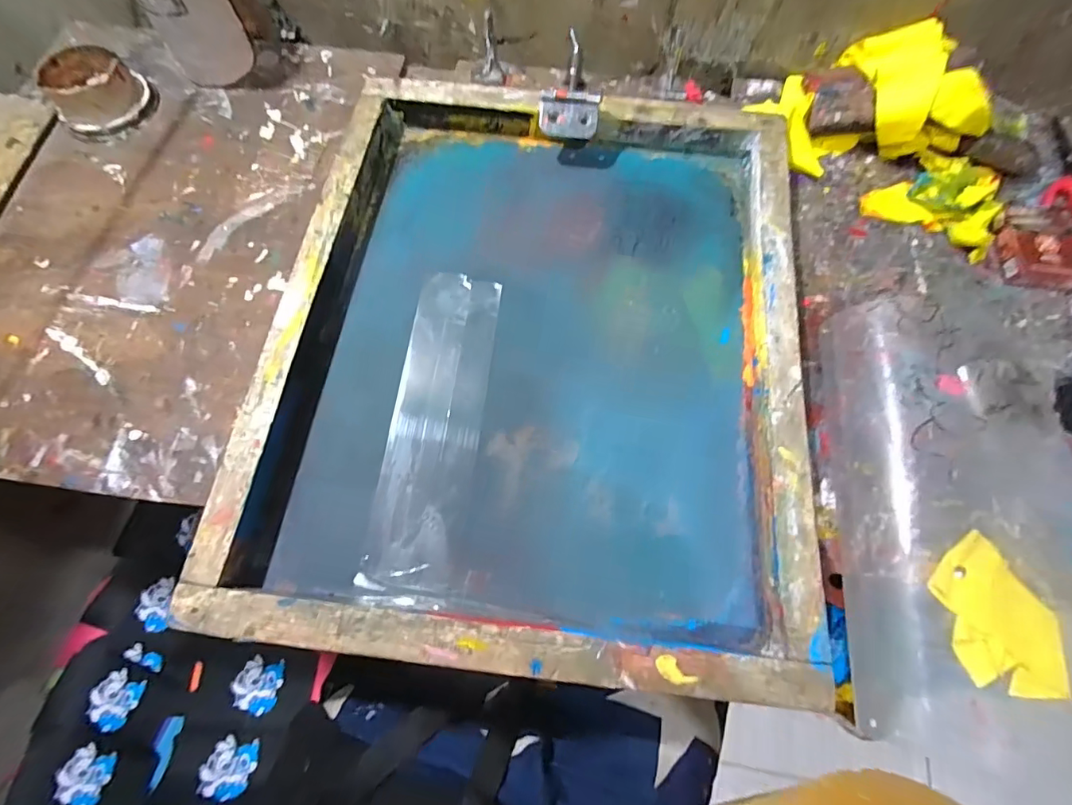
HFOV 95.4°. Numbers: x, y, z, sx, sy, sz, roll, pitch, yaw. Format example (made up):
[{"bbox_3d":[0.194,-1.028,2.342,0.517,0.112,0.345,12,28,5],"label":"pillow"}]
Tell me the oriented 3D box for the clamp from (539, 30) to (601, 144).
[{"bbox_3d":[0.039,-0.338,0.524,0.060,0.035,0.110,6,70,1],"label":"clamp"}]

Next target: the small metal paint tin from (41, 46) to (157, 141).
[{"bbox_3d":[-0.499,-0.356,0.554,0.101,0.043,0.110,-41,74,-14],"label":"small metal paint tin"}]

